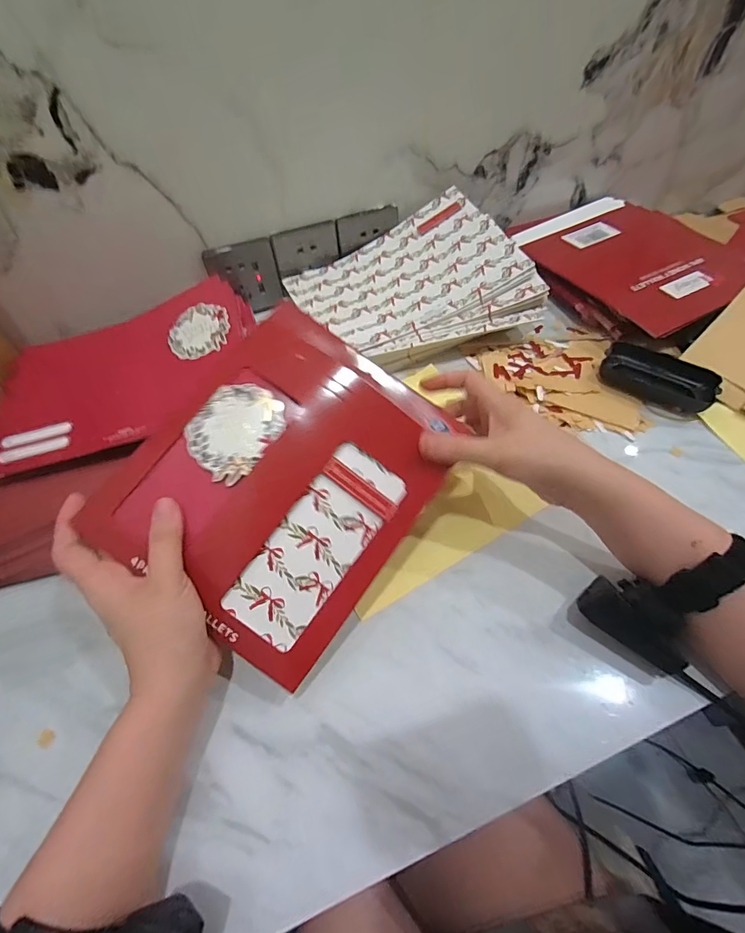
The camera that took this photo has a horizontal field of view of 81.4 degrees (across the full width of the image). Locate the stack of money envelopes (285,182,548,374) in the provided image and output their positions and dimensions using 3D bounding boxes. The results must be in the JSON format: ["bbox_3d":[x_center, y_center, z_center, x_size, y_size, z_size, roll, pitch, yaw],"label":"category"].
[{"bbox_3d":[0.043,-0.217,0.523,0.263,0.071,0.211,-22,57,-12],"label":"stack of money envelopes"}]

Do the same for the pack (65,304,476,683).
[{"bbox_3d":[-0.063,0.012,0.313,0.182,0.012,0.215,38,83,2],"label":"pack"}]

